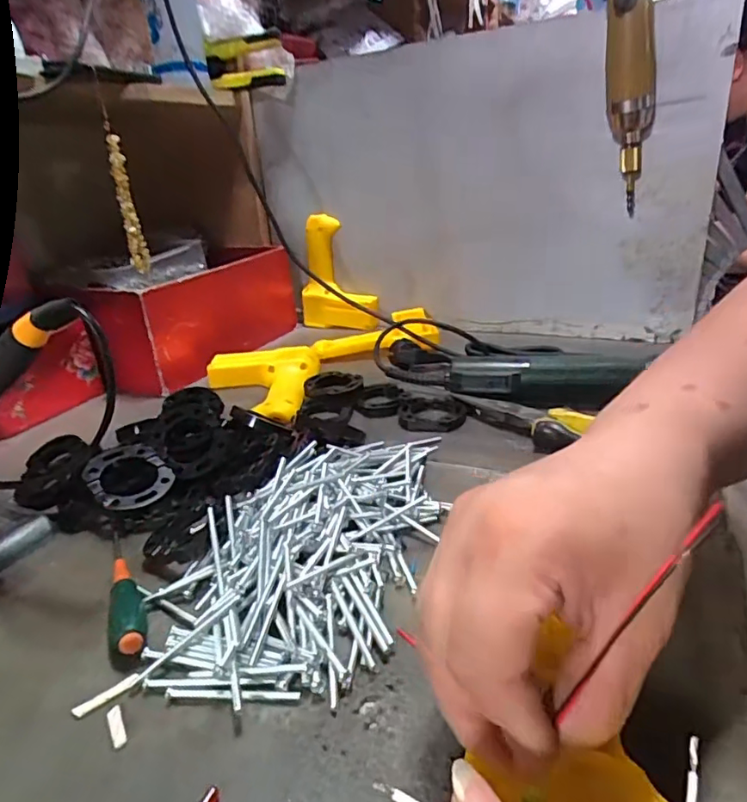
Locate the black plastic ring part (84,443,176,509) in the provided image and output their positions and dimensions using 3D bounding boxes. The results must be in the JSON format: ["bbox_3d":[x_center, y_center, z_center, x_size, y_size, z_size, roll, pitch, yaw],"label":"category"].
[{"bbox_3d":[-0.169,0.052,0.382,0.056,0.005,0.050,35,44,21],"label":"black plastic ring part"}]

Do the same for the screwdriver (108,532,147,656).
[{"bbox_3d":[-0.140,0.100,0.314,0.016,0.016,0.116,-15,26,-20],"label":"screwdriver"}]

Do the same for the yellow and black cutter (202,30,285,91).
[{"bbox_3d":[-0.154,-0.408,0.665,0.090,0.055,0.021,-5,24,0],"label":"yellow and black cutter"}]

